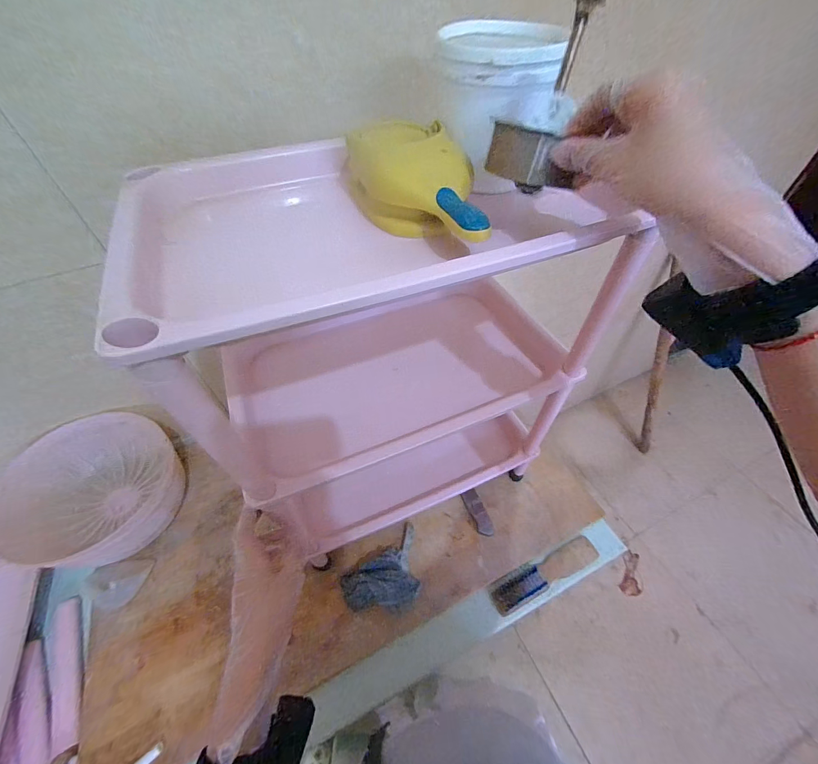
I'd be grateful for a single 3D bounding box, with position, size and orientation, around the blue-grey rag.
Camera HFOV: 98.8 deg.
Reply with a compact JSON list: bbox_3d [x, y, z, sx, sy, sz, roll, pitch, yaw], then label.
[{"bbox_3d":[-0.029,0.319,0.574,0.147,0.053,0.103,-30,56,-21],"label":"blue-grey rag"}]

